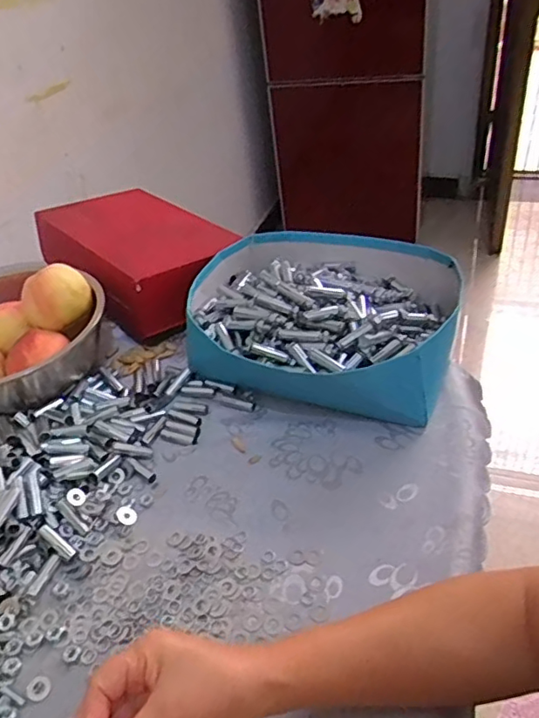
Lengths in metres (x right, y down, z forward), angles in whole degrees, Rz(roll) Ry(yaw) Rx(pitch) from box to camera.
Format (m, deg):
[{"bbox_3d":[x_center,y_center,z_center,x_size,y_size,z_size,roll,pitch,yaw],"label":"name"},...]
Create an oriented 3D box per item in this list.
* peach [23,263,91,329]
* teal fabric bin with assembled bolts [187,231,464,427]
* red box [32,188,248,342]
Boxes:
[{"bbox_3d":[-0.259,-0.079,0.696,0.071,0.059,0.071,-35,46,-29],"label":"peach"},{"bbox_3d":[0.059,-0.049,0.675,0.283,0.109,0.255,7,42,17],"label":"teal fabric bin with assembled bolts"},{"bbox_3d":[-0.177,-0.154,0.821,0.187,0.084,0.331,-34,46,-28],"label":"red box"}]

